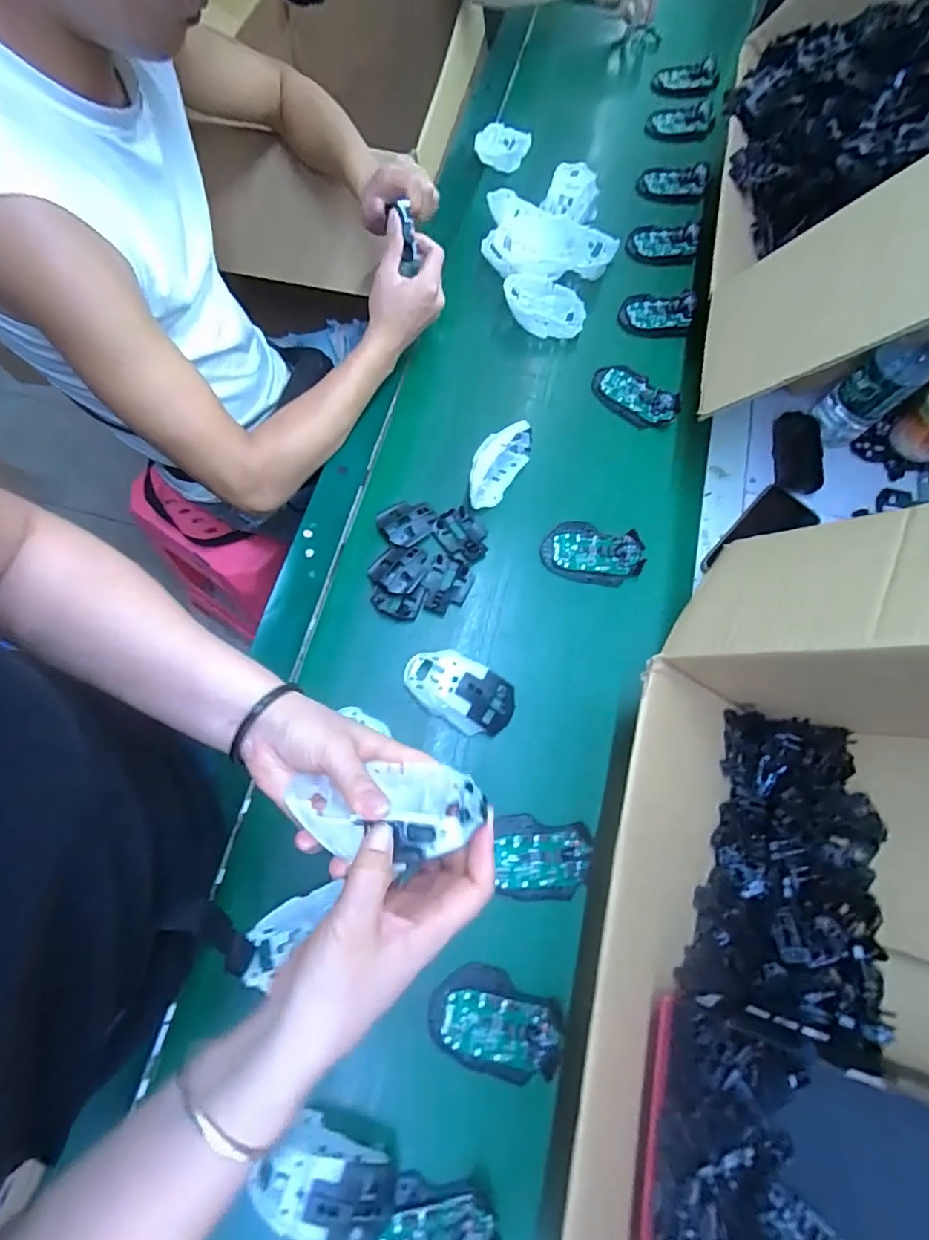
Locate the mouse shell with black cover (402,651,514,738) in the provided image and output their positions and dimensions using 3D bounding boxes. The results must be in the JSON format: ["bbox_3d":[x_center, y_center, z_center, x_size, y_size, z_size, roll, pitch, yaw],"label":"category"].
[{"bbox_3d":[-0.006,0.073,0.536,0.118,0.036,0.067,28,73,4],"label":"mouse shell with black cover"}]

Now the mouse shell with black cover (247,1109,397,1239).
[{"bbox_3d":[-0.108,0.436,0.400,0.110,0.034,0.068,19,73,1],"label":"mouse shell with black cover"}]

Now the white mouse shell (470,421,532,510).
[{"bbox_3d":[0.038,-0.181,0.605,0.045,0.064,0.114,33,74,6],"label":"white mouse shell"}]

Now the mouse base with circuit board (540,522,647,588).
[{"bbox_3d":[0.148,-0.077,0.605,0.113,0.014,0.071,14,71,3],"label":"mouse base with circuit board"}]

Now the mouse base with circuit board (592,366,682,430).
[{"bbox_3d":[0.223,-0.294,0.677,0.113,0.020,0.062,36,74,10],"label":"mouse base with circuit board"}]

